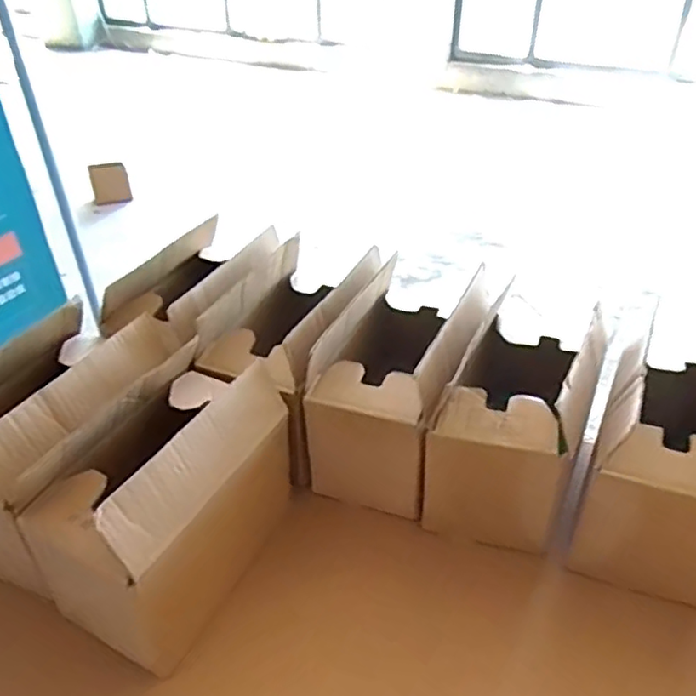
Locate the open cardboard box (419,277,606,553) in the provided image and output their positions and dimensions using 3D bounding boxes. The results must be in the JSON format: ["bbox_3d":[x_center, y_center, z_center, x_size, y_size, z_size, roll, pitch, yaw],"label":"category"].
[{"bbox_3d":[0.185,0.091,0.686,0.145,0.244,0.194,16,40,21],"label":"open cardboard box"}]

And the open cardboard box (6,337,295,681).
[{"bbox_3d":[-0.174,0.143,0.613,0.140,0.214,0.248,18,40,23],"label":"open cardboard box"}]

